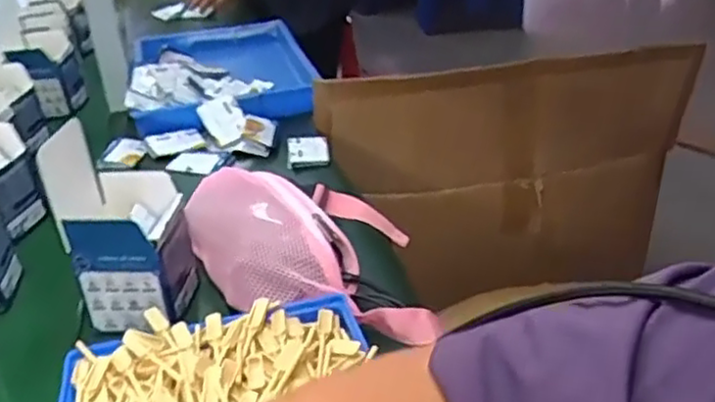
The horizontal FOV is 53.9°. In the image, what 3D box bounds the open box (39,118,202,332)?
[{"bbox_3d":[-0.213,0.023,0.636,0.102,0.159,0.091,-1,31,4],"label":"open box"}]

